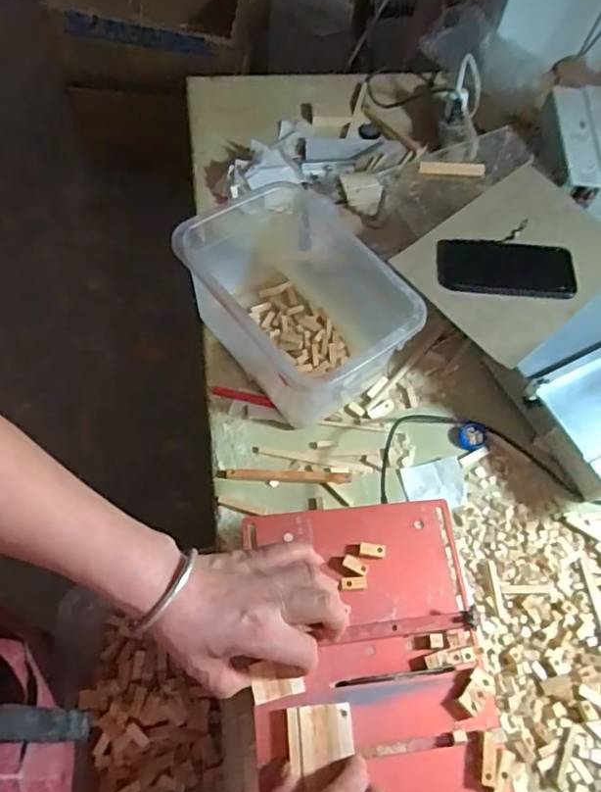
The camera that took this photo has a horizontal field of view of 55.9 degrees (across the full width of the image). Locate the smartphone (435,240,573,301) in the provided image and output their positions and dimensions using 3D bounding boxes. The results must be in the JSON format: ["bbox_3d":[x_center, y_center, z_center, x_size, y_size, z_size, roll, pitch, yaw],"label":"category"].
[{"bbox_3d":[0.255,-0.161,0.703,0.169,0.005,0.074,7,61,-1],"label":"smartphone"}]

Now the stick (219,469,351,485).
[{"bbox_3d":[-0.018,0.094,0.668,0.152,0.015,0.014,4,61,-2],"label":"stick"}]

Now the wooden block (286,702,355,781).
[{"bbox_3d":[0.016,0.260,0.431,0.049,0.010,0.044,-4,64,-4],"label":"wooden block"}]

